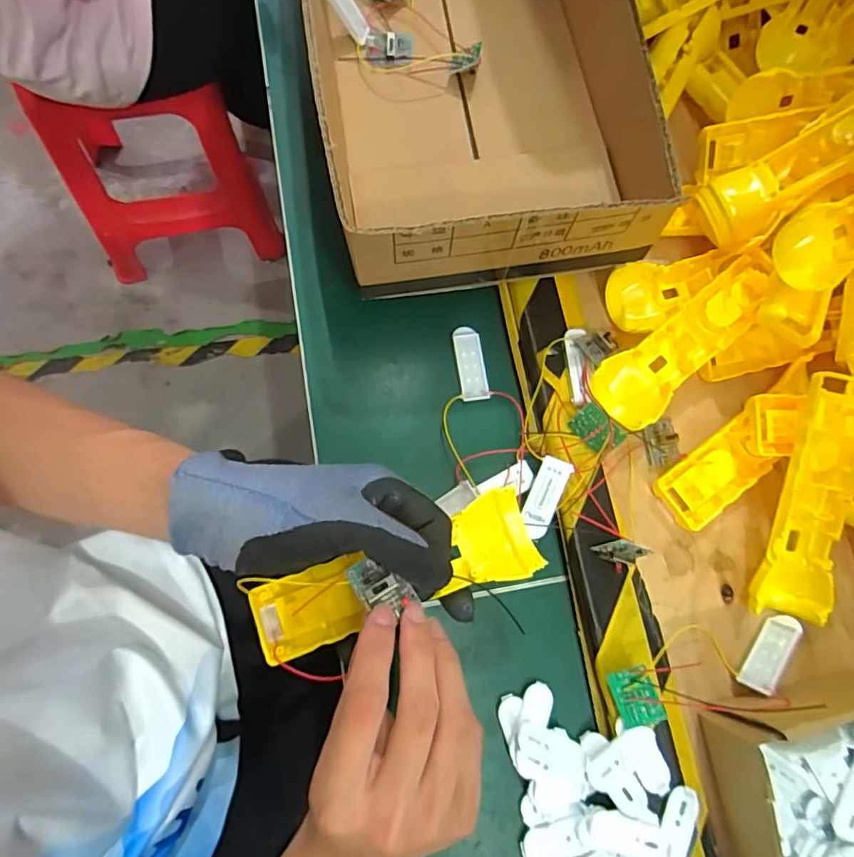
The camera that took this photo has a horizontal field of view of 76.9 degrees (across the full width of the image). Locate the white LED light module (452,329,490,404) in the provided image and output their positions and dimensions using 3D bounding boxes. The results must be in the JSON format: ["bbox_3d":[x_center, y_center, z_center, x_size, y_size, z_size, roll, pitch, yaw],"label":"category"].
[{"bbox_3d":[0.033,-0.049,0.404,0.021,0.004,0.057,-7,78,-8],"label":"white LED light module"}]

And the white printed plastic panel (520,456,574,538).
[{"bbox_3d":[0.081,0.048,0.370,0.021,0.005,0.056,21,77,21],"label":"white printed plastic panel"}]

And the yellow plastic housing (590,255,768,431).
[{"bbox_3d":[0.185,-0.060,0.386,0.157,0.025,0.048,-38,84,-13],"label":"yellow plastic housing"}]

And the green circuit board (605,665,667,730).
[{"bbox_3d":[0.131,0.170,0.339,0.028,0.004,0.035,-25,81,20],"label":"green circuit board"}]

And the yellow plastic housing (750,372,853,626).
[{"bbox_3d":[0.256,0.047,0.356,0.049,0.020,0.163,9,99,3],"label":"yellow plastic housing"}]

